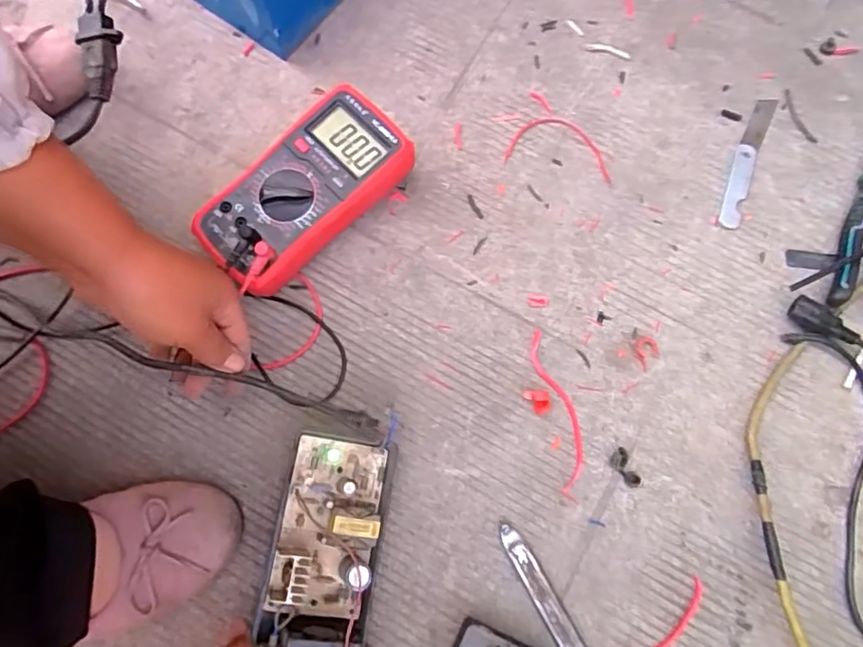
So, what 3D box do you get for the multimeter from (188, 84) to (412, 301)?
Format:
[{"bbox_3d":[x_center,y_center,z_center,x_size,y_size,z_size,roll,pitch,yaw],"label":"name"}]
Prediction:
[{"bbox_3d":[-0.108,-0.111,0.490,0.097,0.053,0.185,43,76,8],"label":"multimeter"}]

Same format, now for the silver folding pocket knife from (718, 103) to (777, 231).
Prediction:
[{"bbox_3d":[0.300,-0.155,0.538,0.022,0.005,0.147,23,77,4],"label":"silver folding pocket knife"}]

